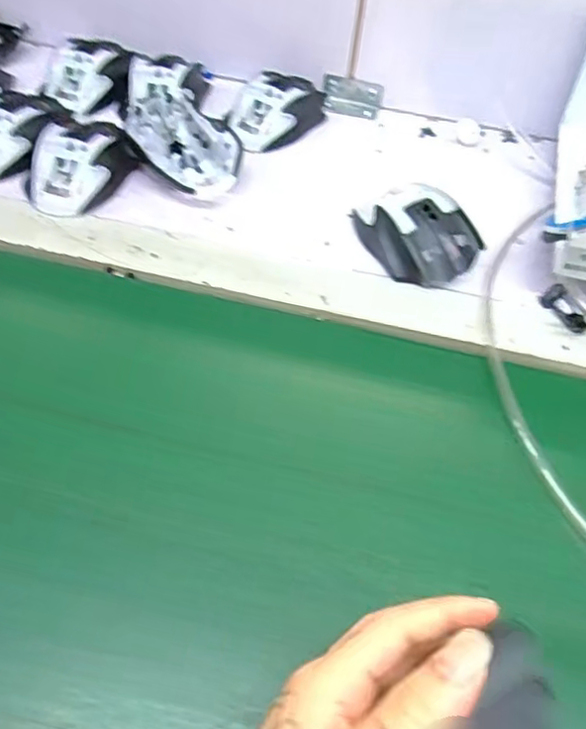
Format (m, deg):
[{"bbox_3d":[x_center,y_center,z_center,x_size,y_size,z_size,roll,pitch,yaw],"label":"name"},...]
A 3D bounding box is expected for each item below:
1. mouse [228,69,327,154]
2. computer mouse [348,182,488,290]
[{"bbox_3d":[-0.013,-0.243,0.594,0.064,0.037,0.117,34,56,21],"label":"mouse"},{"bbox_3d":[0.095,-0.105,0.490,0.069,0.039,0.104,-21,56,-20],"label":"computer mouse"}]

